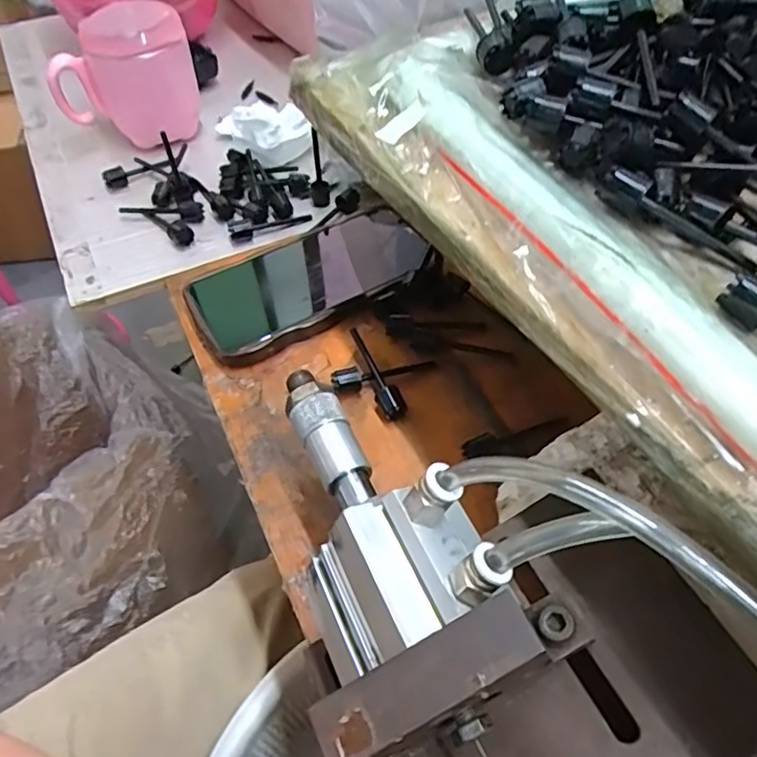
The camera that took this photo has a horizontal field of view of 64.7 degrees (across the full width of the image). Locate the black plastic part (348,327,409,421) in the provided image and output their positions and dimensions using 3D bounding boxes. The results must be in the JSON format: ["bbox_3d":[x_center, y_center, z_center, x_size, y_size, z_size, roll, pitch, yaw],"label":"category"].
[{"bbox_3d":[-0.001,-0.002,0.353,0.014,0.013,0.059,-20,55,-13],"label":"black plastic part"}]

